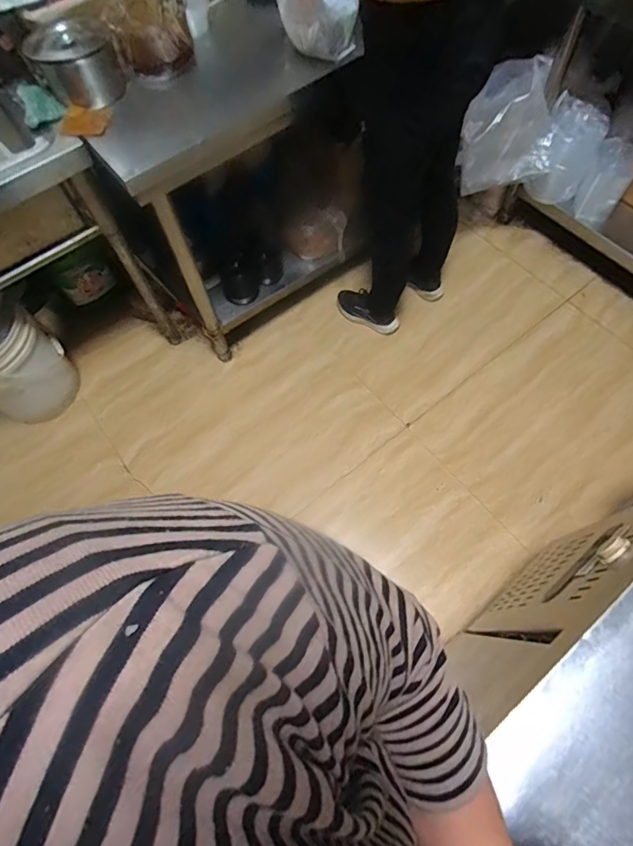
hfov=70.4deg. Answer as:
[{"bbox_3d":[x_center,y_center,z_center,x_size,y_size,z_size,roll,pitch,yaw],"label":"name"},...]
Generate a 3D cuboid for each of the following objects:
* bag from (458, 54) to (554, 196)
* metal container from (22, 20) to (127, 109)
[{"bbox_3d":[0.606,-0.949,1.458,0.262,0.262,0.199,-3,65,2],"label":"bag"},{"bbox_3d":[-0.530,-0.787,0.985,0.140,0.103,0.148,35,72,17],"label":"metal container"}]

